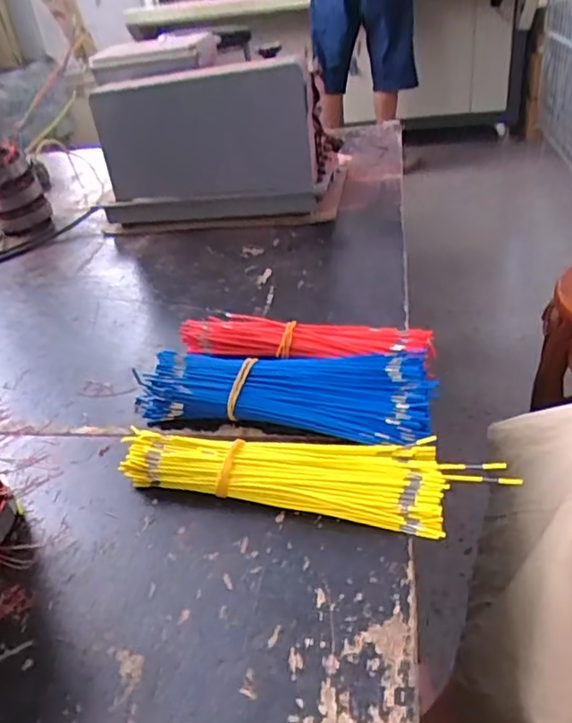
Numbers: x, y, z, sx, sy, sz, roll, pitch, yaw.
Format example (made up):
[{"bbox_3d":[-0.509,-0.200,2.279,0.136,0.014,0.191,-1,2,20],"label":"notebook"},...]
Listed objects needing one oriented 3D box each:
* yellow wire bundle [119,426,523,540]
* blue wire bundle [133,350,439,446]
[{"bbox_3d":[0.014,0.079,0.455,0.282,0.041,0.075,3,36,20],"label":"yellow wire bundle"},{"bbox_3d":[-0.002,0.025,0.525,0.250,0.051,0.090,2,36,19],"label":"blue wire bundle"}]

